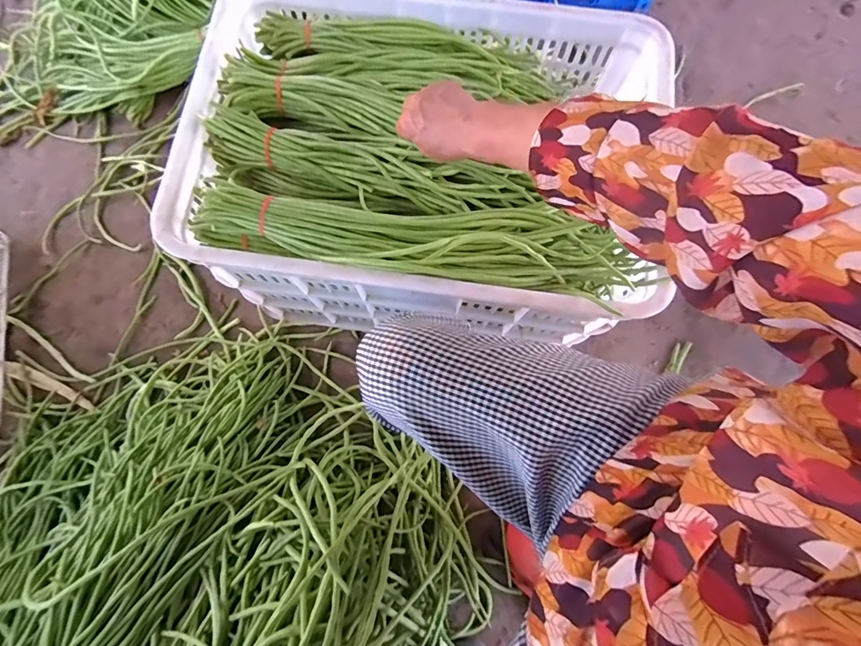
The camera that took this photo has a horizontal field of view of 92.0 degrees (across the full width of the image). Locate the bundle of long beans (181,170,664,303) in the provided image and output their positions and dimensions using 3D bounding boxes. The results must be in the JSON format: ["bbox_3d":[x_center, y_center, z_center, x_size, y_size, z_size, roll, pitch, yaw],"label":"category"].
[{"bbox_3d":[-0.013,-0.108,0.489,0.488,0.079,0.105,9,76,1],"label":"bundle of long beans"}]

